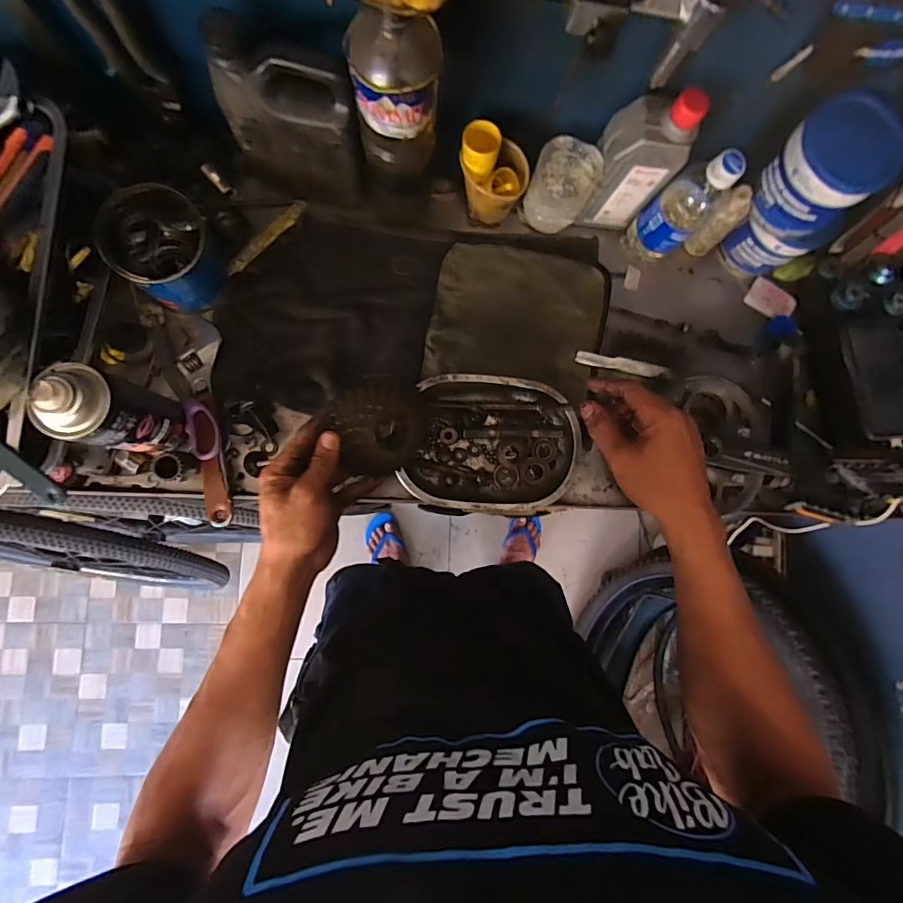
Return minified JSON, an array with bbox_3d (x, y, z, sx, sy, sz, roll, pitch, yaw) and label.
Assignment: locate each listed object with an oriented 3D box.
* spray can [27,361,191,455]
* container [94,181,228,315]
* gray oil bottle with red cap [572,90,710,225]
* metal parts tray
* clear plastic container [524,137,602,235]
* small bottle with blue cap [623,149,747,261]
[{"bbox_3d":[-0.318,-0.036,0.438,0.067,0.174,0.065,23,83,-4],"label":"spray can"},{"bbox_3d":[-0.299,-0.209,0.494,0.095,0.089,0.104,1,85,-6],"label":"container"},{"bbox_3d":[0.206,-0.325,0.530,0.081,0.171,0.053,5,84,-6],"label":"gray oil bottle with red cap"},{"bbox_3d":[0.052,-0.007,0.554,0.196,0.034,0.151,8,84,-5],"label":"metal parts tray"},{"bbox_3d":[0.129,-0.313,0.558,0.073,0.091,0.064,23,83,-4],"label":"clear plastic container"},{"bbox_3d":[0.268,-0.285,0.542,0.057,0.165,0.060,1,85,-6],"label":"small bottle with blue cap"}]

